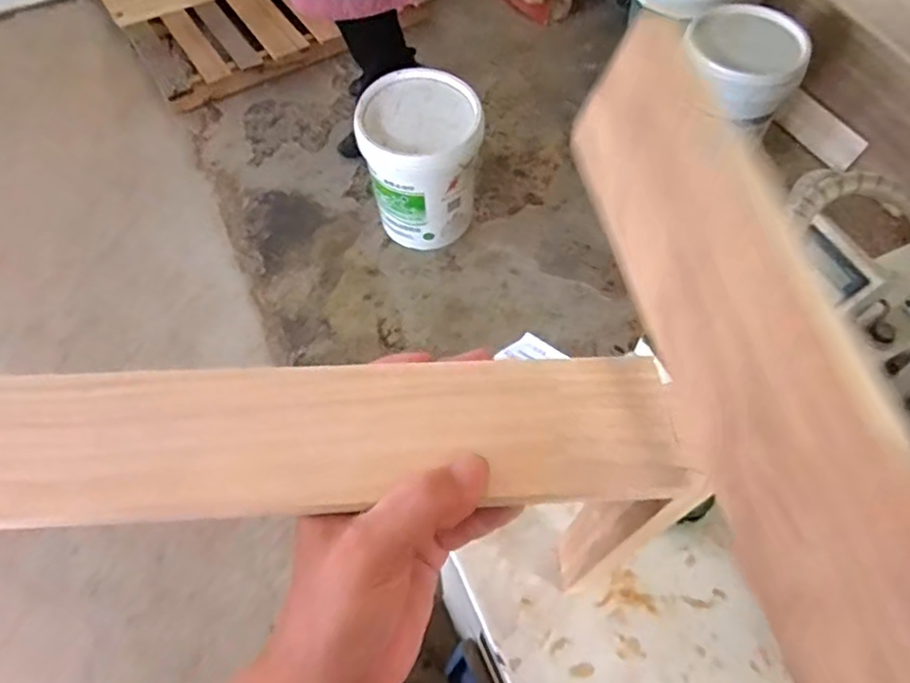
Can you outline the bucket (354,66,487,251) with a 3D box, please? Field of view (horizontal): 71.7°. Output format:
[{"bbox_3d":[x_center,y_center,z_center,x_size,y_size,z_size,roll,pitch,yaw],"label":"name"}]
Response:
[{"bbox_3d":[-0.085,-0.468,1.654,0.293,0.365,0.315,0,59,1],"label":"bucket"}]

